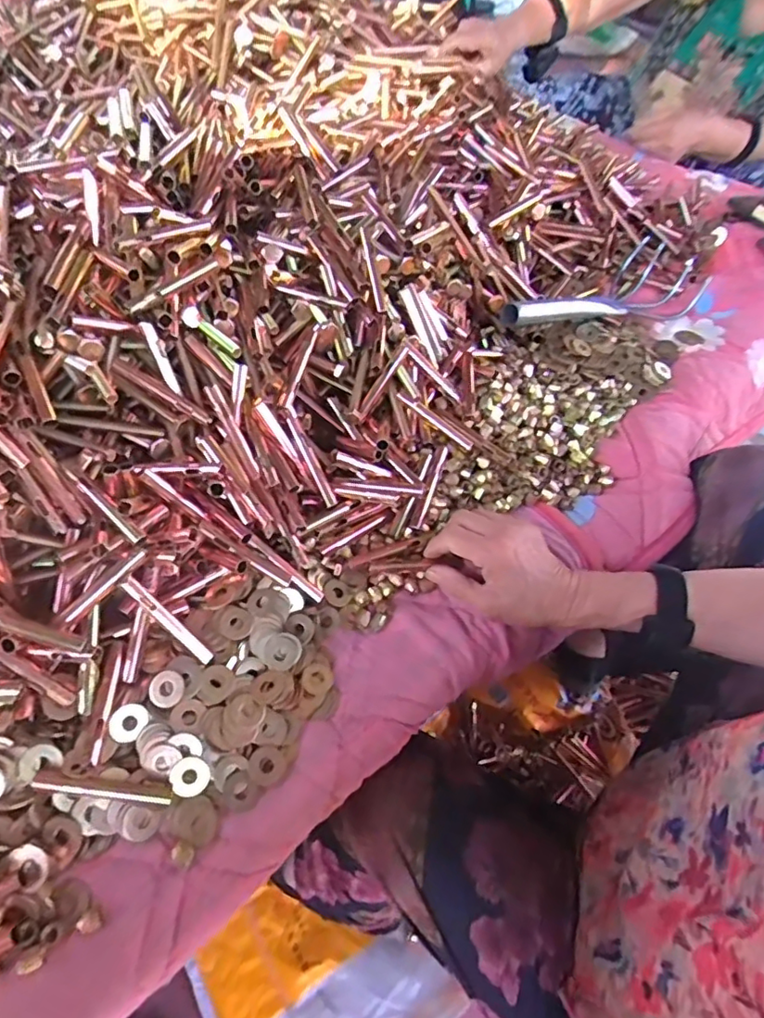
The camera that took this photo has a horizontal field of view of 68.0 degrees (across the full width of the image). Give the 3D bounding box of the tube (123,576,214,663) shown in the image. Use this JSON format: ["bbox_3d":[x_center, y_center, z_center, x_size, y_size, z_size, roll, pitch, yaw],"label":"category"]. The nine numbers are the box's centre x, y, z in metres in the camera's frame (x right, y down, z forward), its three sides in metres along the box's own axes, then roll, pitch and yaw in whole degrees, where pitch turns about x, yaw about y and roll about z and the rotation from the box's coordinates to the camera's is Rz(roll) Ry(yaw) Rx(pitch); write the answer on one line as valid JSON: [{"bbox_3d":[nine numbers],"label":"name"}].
[{"bbox_3d":[-0.152,0.080,0.405,0.083,0.009,0.010,50,61,-16],"label":"tube"}]

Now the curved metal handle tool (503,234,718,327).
[{"bbox_3d":[0.268,-0.254,0.675,0.365,0.054,0.118,-25,59,-34],"label":"curved metal handle tool"}]

